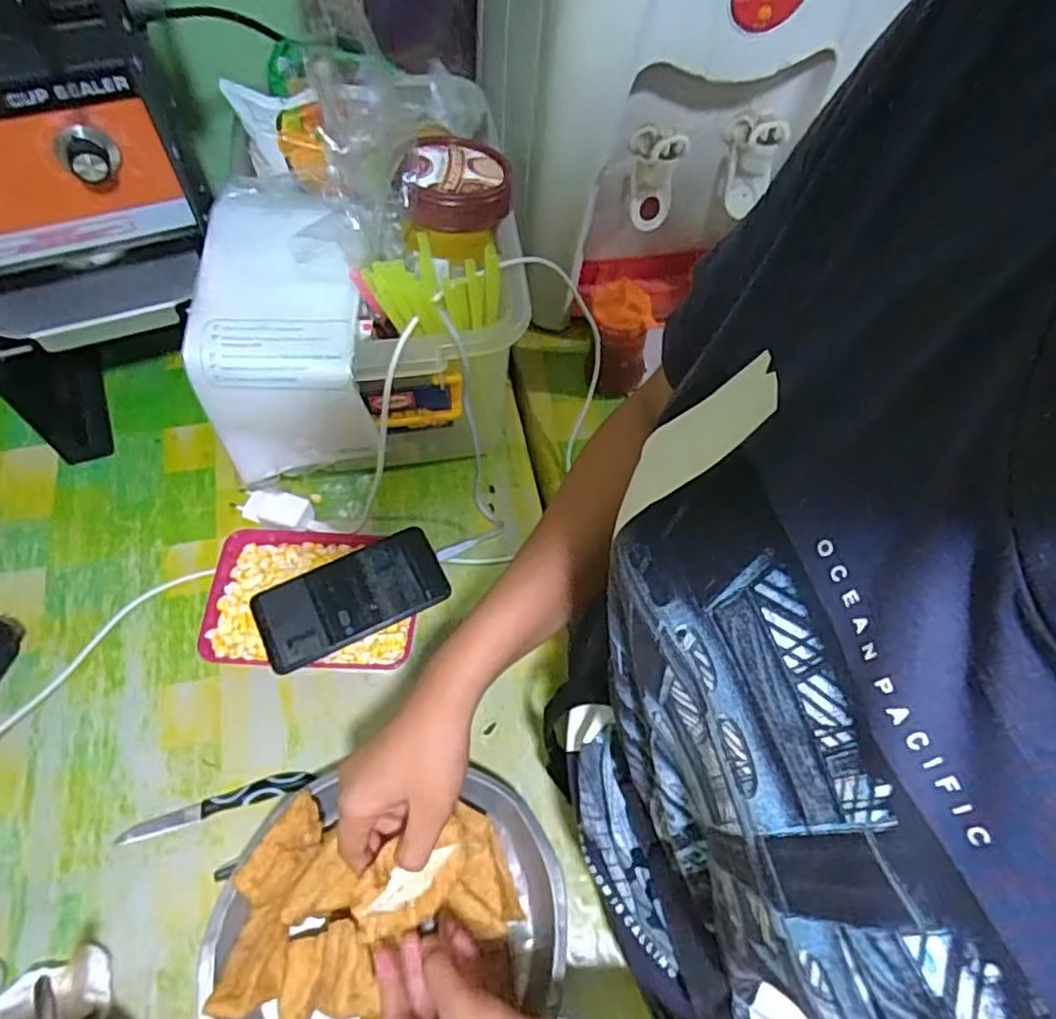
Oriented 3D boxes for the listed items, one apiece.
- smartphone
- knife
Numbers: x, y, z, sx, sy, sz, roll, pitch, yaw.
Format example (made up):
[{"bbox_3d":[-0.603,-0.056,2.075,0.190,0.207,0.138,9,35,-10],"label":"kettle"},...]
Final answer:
[{"bbox_3d":[-0.148,0.071,0.581,0.152,0.013,0.079,-23,65,-15],"label":"smartphone"},{"bbox_3d":[-0.247,0.232,0.550,0.146,0.012,0.020,-13,63,-10],"label":"knife"}]

